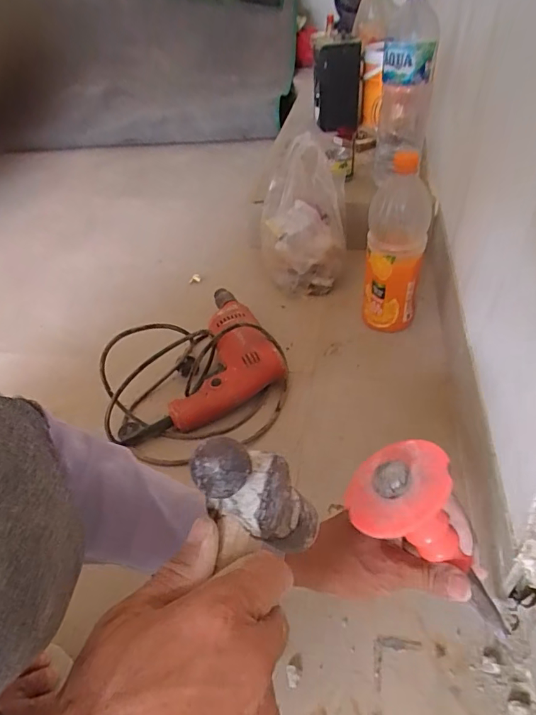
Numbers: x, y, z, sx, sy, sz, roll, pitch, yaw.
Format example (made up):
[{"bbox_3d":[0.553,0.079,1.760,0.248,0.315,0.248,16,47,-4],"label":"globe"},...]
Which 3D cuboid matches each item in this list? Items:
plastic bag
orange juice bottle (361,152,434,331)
[{"bbox_3d":[0.058,-0.224,0.804,0.145,0.227,0.087,-9,41,-4],"label":"plastic bag"},{"bbox_3d":[0.186,-0.155,0.685,0.082,0.244,0.066,9,43,16],"label":"orange juice bottle"}]

